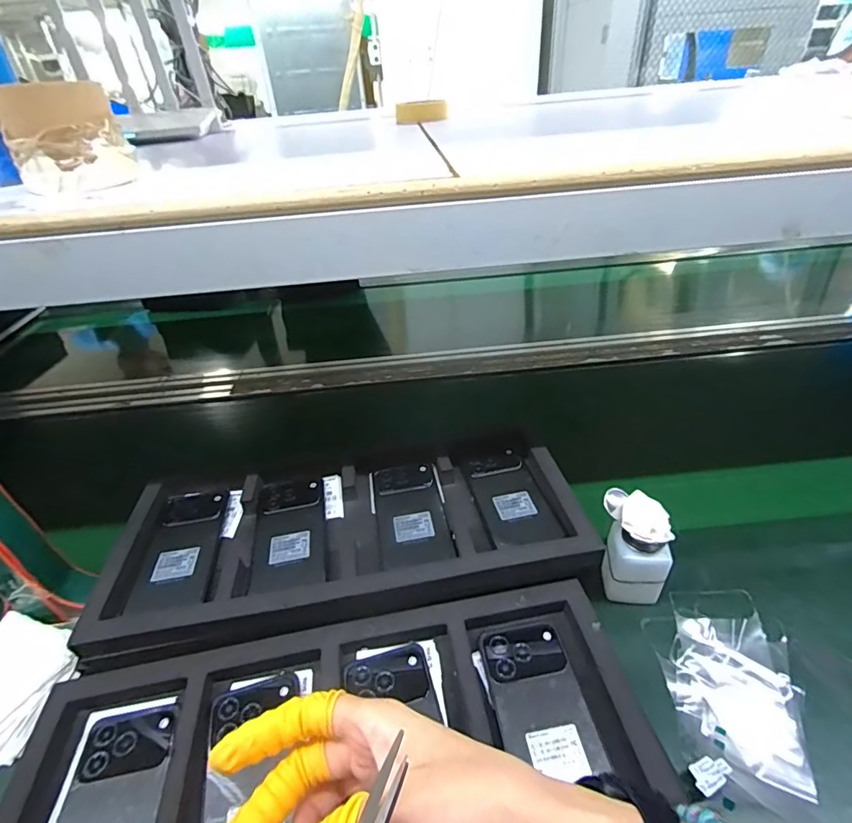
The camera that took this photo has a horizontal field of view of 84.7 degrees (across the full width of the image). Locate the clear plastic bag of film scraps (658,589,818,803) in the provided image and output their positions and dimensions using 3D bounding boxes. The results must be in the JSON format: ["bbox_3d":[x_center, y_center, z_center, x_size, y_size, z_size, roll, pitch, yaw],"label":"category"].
[{"bbox_3d":[0.284,0.234,0.429,0.108,0.029,0.146,15,40,24],"label":"clear plastic bag of film scraps"}]

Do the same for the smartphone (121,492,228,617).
[{"bbox_3d":[-0.258,0.137,0.497,0.070,0.005,0.160,-9,36,-7],"label":"smartphone"}]

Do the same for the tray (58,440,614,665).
[{"bbox_3d":[-0.075,0.124,0.495,0.469,0.033,0.207,-6,36,-3],"label":"tray"}]

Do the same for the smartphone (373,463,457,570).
[{"bbox_3d":[-0.018,0.107,0.511,0.074,0.013,0.148,-8,36,-6],"label":"smartphone"}]

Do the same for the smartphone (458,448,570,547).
[{"bbox_3d":[0.090,0.091,0.525,0.074,0.017,0.153,-9,36,-7],"label":"smartphone"}]

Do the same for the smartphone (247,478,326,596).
[{"bbox_3d":[-0.146,0.124,0.501,0.072,0.013,0.158,-9,36,-8],"label":"smartphone"}]

